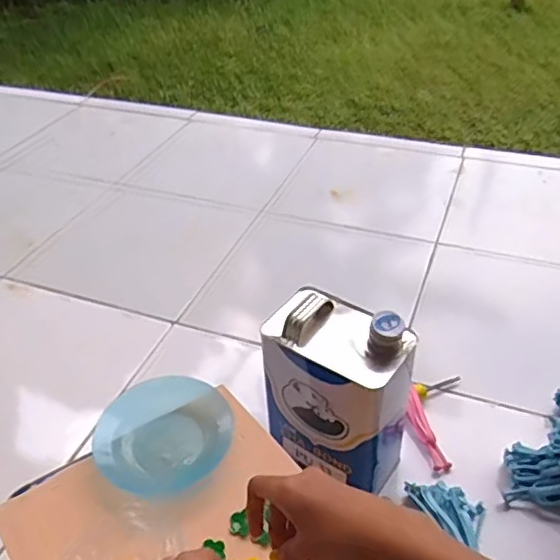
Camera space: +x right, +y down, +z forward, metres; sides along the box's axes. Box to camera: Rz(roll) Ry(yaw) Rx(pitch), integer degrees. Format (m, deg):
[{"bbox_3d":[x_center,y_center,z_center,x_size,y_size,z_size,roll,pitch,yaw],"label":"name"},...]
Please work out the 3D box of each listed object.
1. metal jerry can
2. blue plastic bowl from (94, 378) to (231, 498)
[{"bbox_3d":[0.074,0.135,0.751,0.166,0.233,0.113,22,46,27],"label":"metal jerry can"},{"bbox_3d":[-0.112,0.149,0.572,0.128,0.031,0.110,-11,40,-9],"label":"blue plastic bowl"}]

